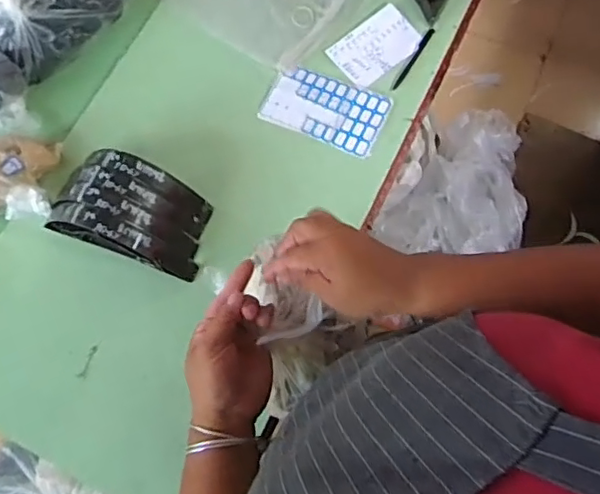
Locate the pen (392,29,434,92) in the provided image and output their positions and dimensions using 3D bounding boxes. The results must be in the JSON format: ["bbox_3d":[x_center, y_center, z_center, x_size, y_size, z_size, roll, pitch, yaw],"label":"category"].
[{"bbox_3d":[0.202,-0.335,1.047,0.013,0.010,0.143,31,75,12],"label":"pen"}]

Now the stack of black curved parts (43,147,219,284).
[{"bbox_3d":[-0.264,-0.056,0.912,0.242,0.131,0.139,20,73,9],"label":"stack of black curved parts"}]

